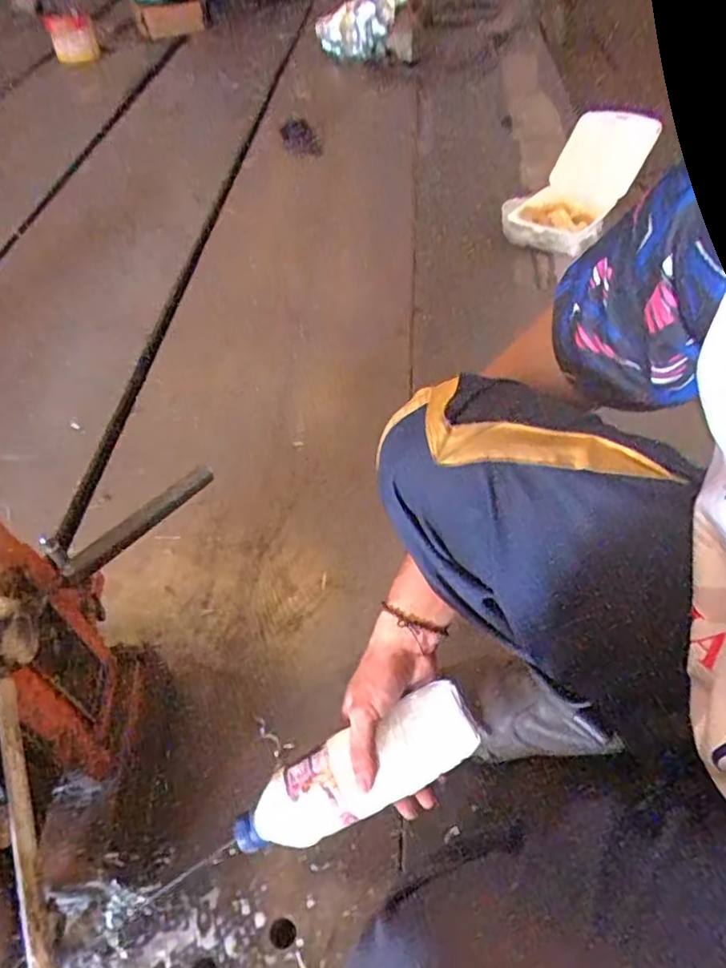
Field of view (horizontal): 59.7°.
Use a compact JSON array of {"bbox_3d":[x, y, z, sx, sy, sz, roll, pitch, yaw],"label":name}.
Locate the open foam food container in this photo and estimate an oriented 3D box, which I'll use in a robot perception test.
[{"bbox_3d":[0.462,-0.662,1.384,0.366,0.114,0.208,-48,50,-3],"label":"open foam food container"}]

